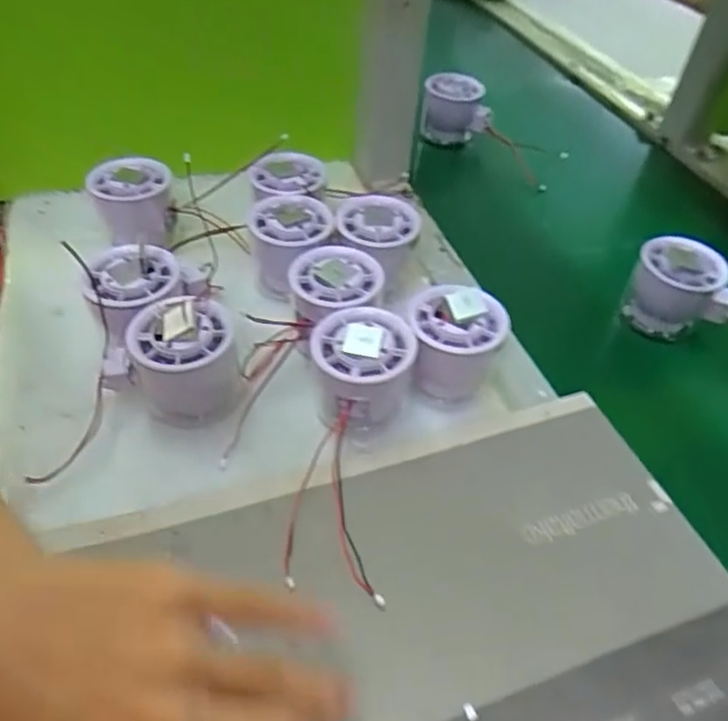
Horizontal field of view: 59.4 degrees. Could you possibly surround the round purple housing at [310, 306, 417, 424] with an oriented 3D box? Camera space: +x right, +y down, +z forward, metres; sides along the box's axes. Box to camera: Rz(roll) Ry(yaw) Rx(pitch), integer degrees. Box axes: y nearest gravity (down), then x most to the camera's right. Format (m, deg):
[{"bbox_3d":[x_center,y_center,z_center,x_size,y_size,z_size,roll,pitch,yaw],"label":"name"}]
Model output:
[{"bbox_3d":[0.000,0.007,0.368,0.054,0.053,0.056,1,45,-1],"label":"round purple housing"}]

